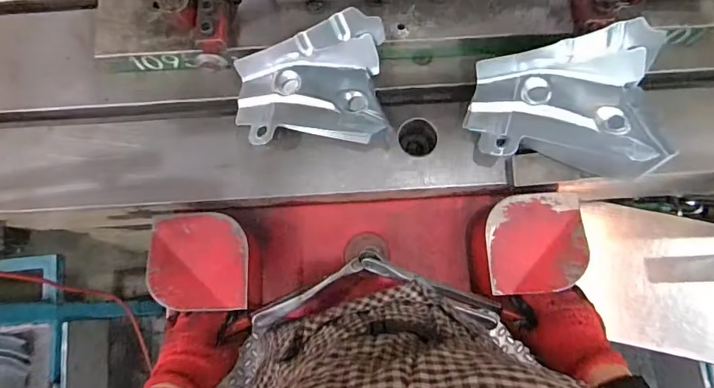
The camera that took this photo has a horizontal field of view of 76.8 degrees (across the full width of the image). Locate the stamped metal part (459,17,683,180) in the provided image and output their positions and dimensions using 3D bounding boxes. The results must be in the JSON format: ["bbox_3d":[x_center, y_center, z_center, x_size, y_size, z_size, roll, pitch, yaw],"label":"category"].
[{"bbox_3d":[0.242,-0.102,0.529,0.204,0.076,0.153,1,78,2],"label":"stamped metal part"}]

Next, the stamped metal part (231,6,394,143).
[{"bbox_3d":[-0.063,-0.135,0.577,0.192,0.089,0.146,-1,78,1],"label":"stamped metal part"}]

